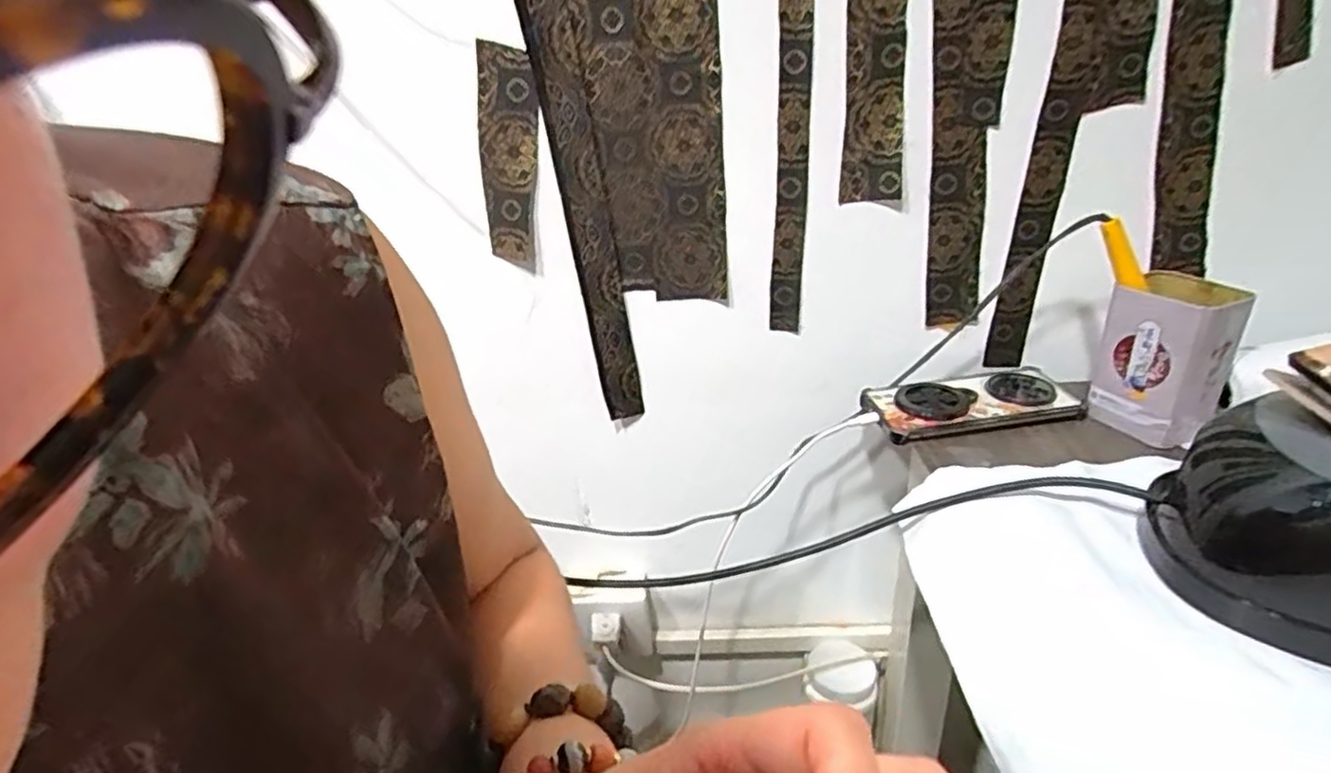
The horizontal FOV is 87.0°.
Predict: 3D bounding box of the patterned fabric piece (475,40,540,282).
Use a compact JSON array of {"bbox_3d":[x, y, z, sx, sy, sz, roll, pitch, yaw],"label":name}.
[{"bbox_3d":[-0.130,-0.184,0.579,0.048,0.172,0.005,7,26,5],"label":"patterned fabric piece"}]

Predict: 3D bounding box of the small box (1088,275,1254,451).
[{"bbox_3d":[0.382,-0.021,0.534,0.066,0.109,0.074,-17,29,-22],"label":"small box"}]

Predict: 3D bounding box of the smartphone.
[{"bbox_3d":[0.256,0.014,0.591,0.164,0.017,0.072,-8,27,-5],"label":"smartphone"}]

